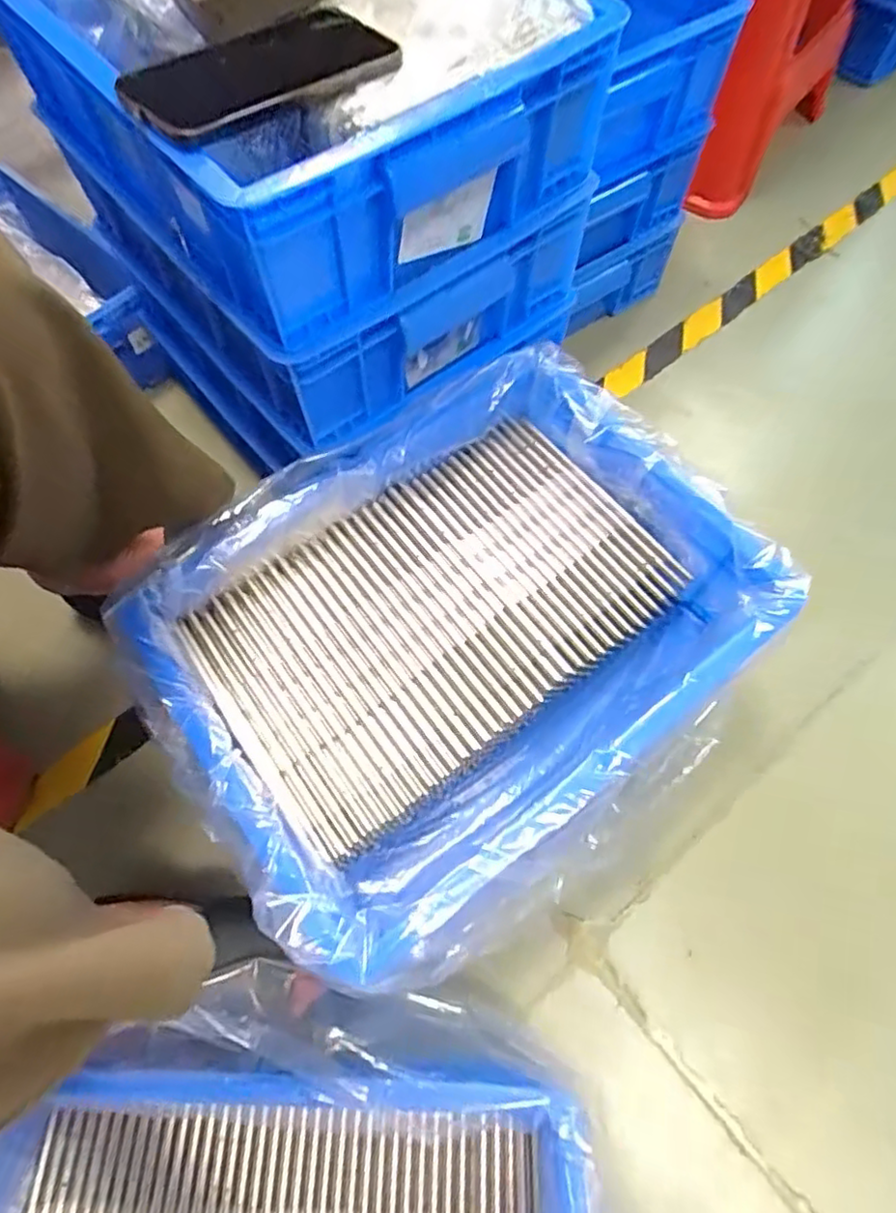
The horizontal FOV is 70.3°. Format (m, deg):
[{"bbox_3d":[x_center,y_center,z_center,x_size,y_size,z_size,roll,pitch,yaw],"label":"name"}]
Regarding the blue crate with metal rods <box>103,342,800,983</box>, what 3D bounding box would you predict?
[{"bbox_3d":[0.010,0.017,0.495,0.415,0.117,0.302,-33,69,-14],"label":"blue crate with metal rods"}]

